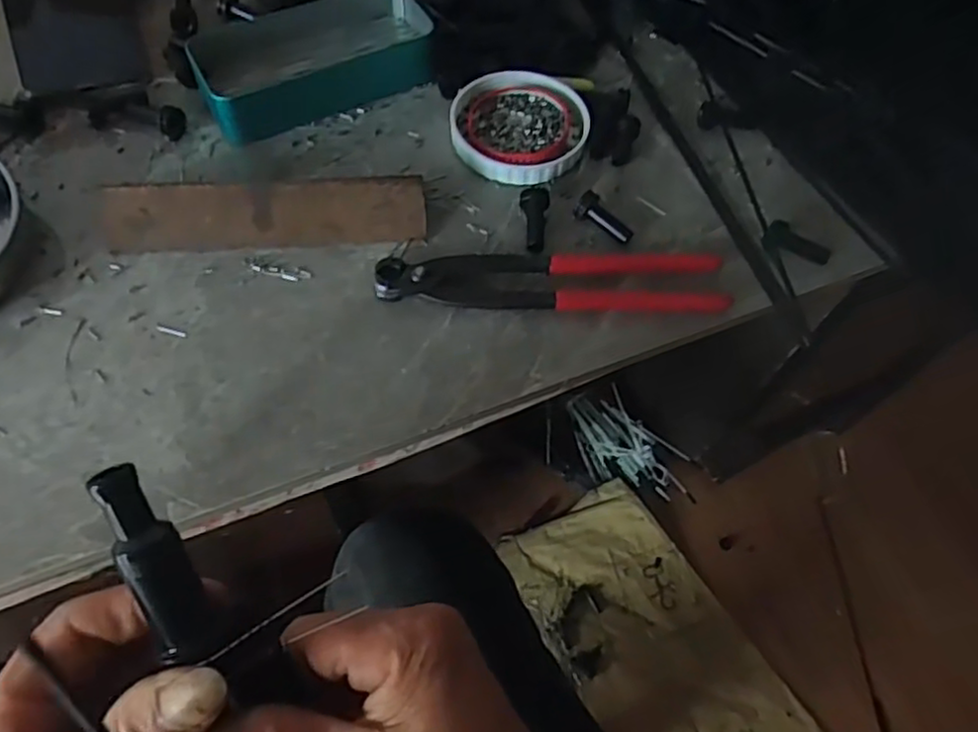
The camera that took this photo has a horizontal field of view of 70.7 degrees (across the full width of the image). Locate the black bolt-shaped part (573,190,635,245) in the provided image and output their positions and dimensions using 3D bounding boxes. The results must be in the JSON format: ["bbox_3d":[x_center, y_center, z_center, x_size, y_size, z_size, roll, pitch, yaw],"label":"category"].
[{"bbox_3d":[0.069,-0.088,0.415,0.038,0.013,0.012,40,65,0],"label":"black bolt-shaped part"}]

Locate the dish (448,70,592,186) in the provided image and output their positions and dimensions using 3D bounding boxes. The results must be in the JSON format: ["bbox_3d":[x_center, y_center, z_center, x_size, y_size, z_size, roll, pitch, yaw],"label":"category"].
[{"bbox_3d":[0.018,-0.157,0.448,0.084,0.016,0.090,1,61,-3],"label":"dish"}]

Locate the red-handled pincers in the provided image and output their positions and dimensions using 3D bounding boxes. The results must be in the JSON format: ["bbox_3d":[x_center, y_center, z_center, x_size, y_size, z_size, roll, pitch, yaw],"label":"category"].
[{"bbox_3d":[0.036,-0.050,0.391,0.194,0.014,0.038,1,61,-3],"label":"red-handled pincers"}]

